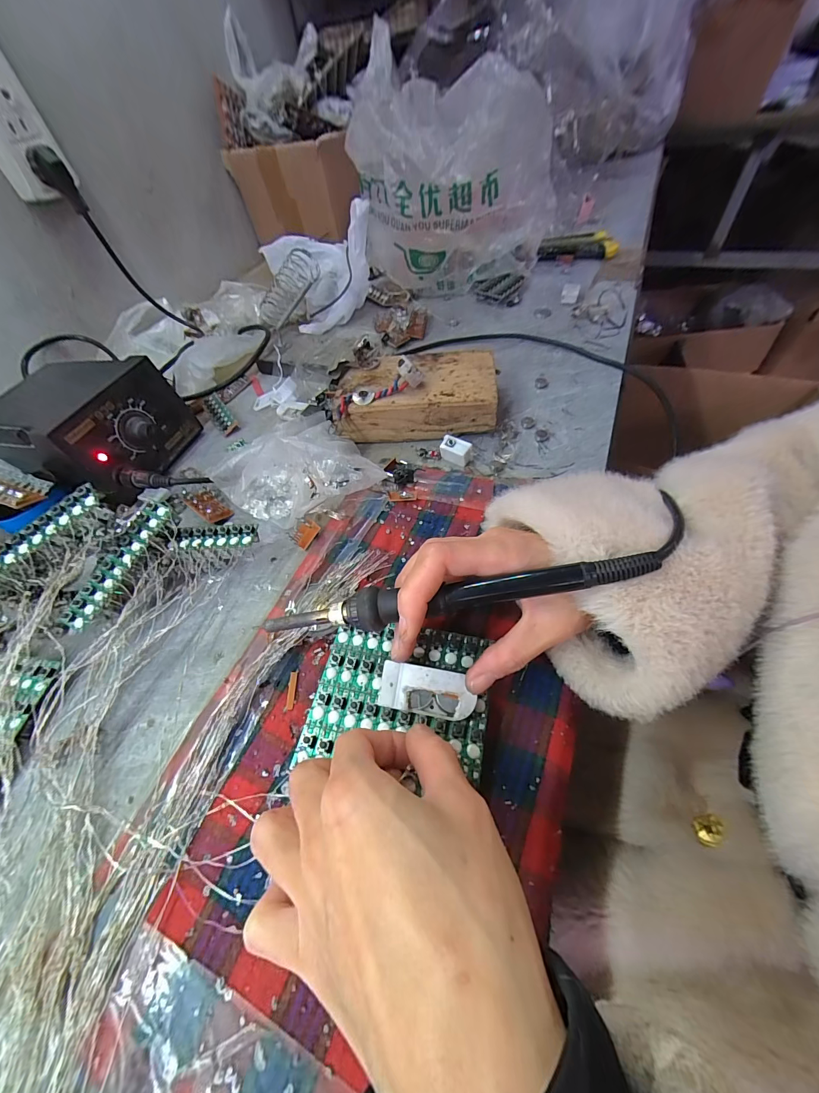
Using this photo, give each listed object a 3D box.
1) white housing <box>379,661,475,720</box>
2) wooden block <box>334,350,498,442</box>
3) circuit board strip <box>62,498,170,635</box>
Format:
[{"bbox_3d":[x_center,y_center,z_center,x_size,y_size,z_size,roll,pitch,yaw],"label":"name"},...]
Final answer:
[{"bbox_3d":[0.009,0.077,0.200,0.049,0.006,0.024,8,79,11],"label":"white housing"},{"bbox_3d":[0.006,-0.142,0.353,0.145,0.035,0.085,-6,55,4],"label":"wooden block"},{"bbox_3d":[-0.194,0.011,0.250,0.016,0.006,0.094,23,74,19],"label":"circuit board strip"}]

